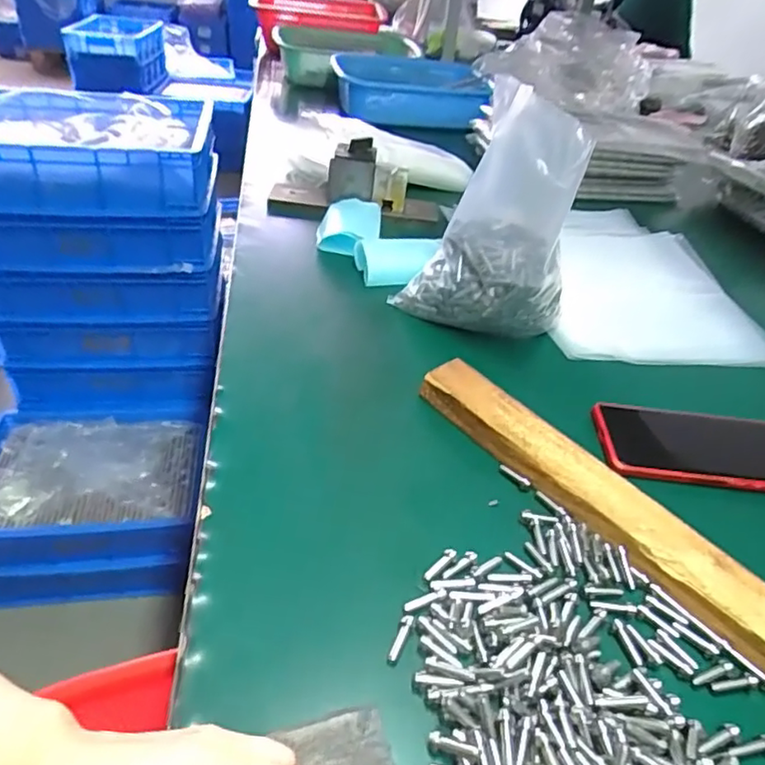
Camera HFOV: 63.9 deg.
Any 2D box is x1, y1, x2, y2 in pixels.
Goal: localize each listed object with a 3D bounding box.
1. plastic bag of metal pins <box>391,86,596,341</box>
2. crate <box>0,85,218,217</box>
[{"bbox_3d":[0.109,-0.145,0.544,0.147,0.195,0.106,31,45,29],"label":"plastic bag of metal pins"},{"bbox_3d":[-0.506,-0.407,1.067,0.397,0.113,0.292,-2,39,-9],"label":"crate"}]

